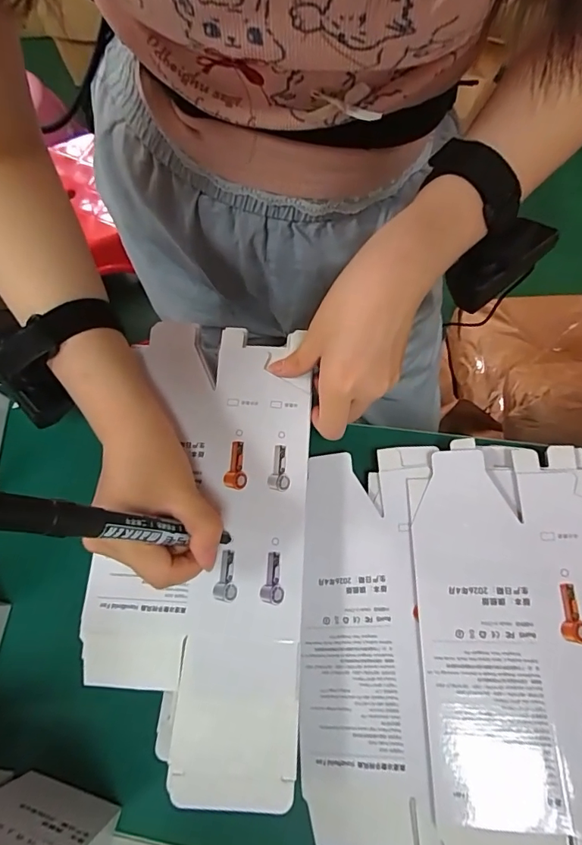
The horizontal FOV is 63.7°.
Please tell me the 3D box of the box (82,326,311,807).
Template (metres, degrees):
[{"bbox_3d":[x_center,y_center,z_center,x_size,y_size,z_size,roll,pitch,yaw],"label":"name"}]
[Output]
[{"bbox_3d":[-0.058,0.071,0.307,0.136,0.012,0.291,0,72,1],"label":"box"}]

